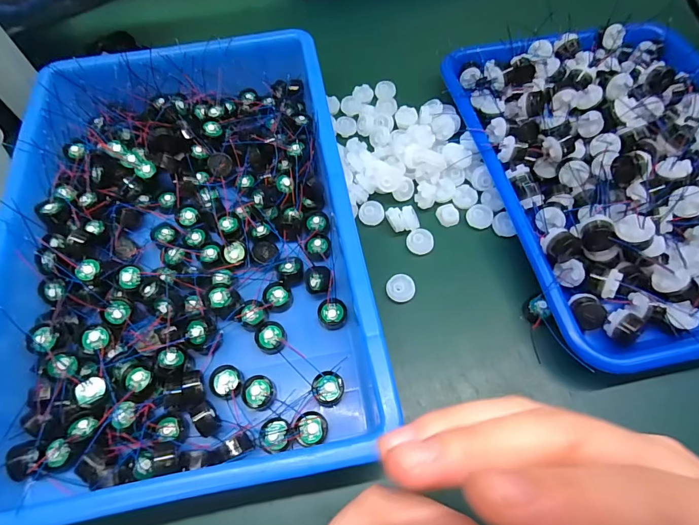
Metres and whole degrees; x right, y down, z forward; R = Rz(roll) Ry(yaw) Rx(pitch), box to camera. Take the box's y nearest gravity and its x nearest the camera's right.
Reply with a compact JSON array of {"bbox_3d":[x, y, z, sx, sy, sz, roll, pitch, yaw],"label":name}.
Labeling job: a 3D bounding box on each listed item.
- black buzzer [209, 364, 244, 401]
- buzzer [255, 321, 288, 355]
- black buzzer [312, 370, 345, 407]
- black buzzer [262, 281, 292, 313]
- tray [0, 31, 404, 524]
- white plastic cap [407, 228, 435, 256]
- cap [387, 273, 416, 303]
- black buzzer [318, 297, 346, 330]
[{"bbox_3d":[-0.082,0.080,0.266,0.024,0.008,0.021,12,62,8],"label":"black buzzer"},{"bbox_3d":[-0.056,0.053,0.280,0.021,0.008,0.022,-9,61,-3],"label":"buzzer"},{"bbox_3d":[-0.014,0.083,0.263,0.020,0.011,0.021,-1,61,1],"label":"black buzzer"},{"bbox_3d":[-0.053,0.026,0.295,0.020,0.014,0.018,-5,61,-1],"label":"black buzzer"},{"bbox_3d":[-0.120,-0.028,0.295,0.238,0.050,0.355,-10,62,-4],"label":"tray"},{"bbox_3d":[0.057,-0.017,0.319,0.021,0.005,0.021,-16,84,8],"label":"white plastic cap"},{"bbox_3d":[0.039,0.021,0.302,0.021,0.012,0.020,-1,61,1],"label":"cap"},{"bbox_3d":[-0.012,0.038,0.289,0.021,0.013,0.019,2,61,3],"label":"black buzzer"}]

